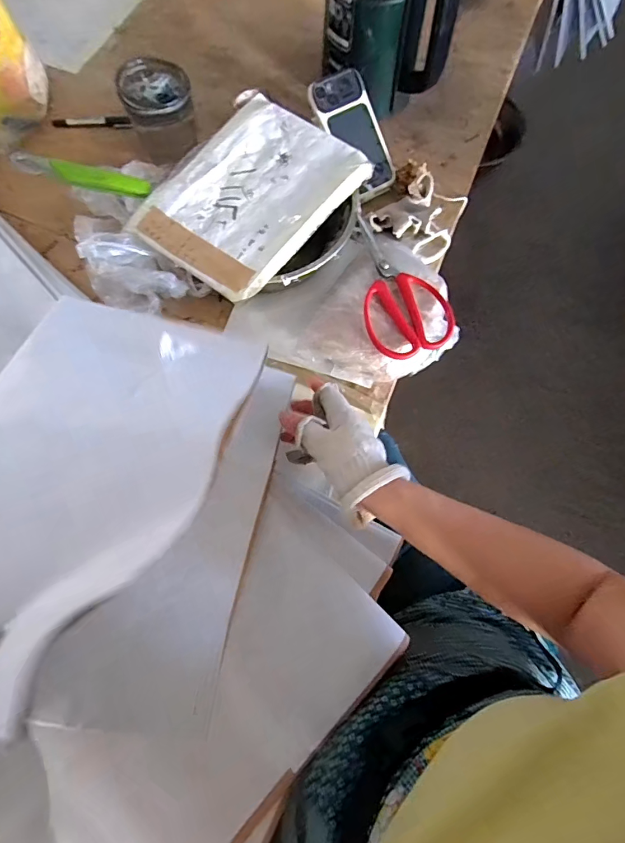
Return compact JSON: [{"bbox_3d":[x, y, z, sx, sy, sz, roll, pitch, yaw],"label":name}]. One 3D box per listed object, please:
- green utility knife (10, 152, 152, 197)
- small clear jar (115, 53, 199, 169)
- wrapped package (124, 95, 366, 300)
[{"bbox_3d":[-0.247,-0.266,0.453,0.130,0.019,0.016,4,70,-20],"label":"green utility knife"},{"bbox_3d":[-0.191,-0.386,0.544,0.080,0.110,0.080,0,72,-1],"label":"small clear jar"},{"bbox_3d":[-0.072,-0.266,0.484,0.184,0.012,0.242,38,75,11],"label":"wrapped package"}]

